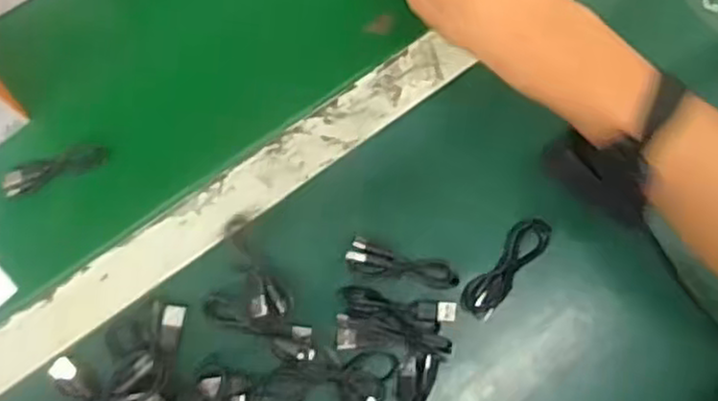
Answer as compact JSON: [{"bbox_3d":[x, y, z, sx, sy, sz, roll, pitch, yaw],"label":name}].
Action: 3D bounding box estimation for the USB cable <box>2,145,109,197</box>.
[{"bbox_3d":[-0.211,-0.023,0.509,0.071,0.013,0.017,-24,77,-26],"label":"USB cable"}]

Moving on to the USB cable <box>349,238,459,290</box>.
[{"bbox_3d":[0.029,0.043,0.486,0.074,0.019,0.023,9,77,3],"label":"USB cable"}]

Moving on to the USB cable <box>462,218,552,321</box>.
[{"bbox_3d":[0.098,0.045,0.490,0.024,0.016,0.077,39,80,9],"label":"USB cable"}]

